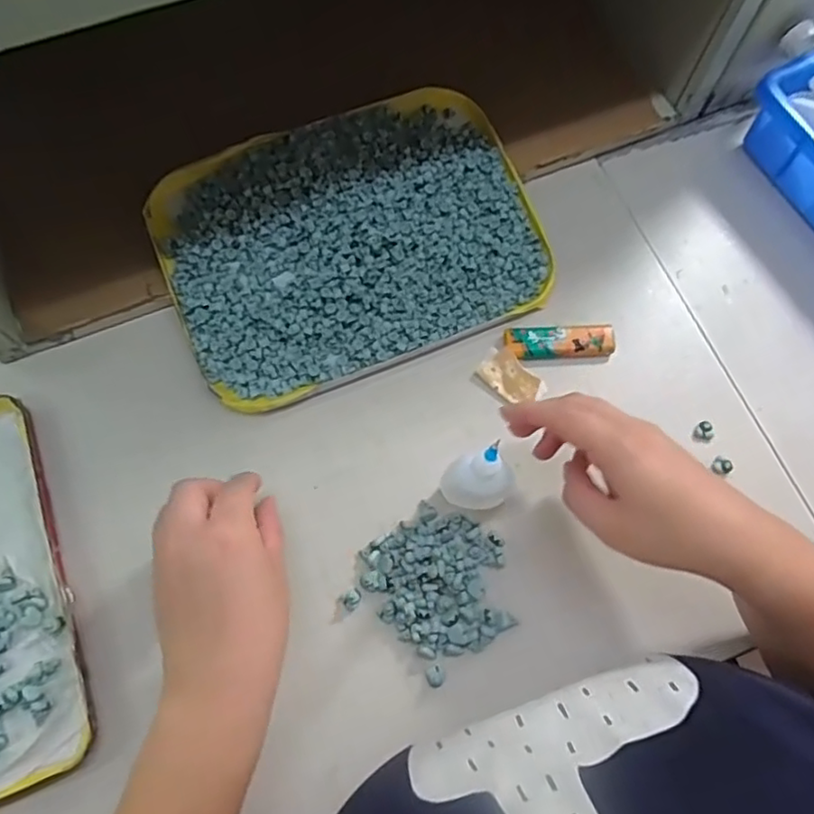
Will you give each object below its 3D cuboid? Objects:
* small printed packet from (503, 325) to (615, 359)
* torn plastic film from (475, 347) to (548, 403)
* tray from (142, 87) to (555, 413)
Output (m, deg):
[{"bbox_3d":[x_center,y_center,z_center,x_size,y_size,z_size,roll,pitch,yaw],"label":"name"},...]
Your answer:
[{"bbox_3d":[0.112,-0.048,0.454,0.079,0.007,0.022,-1,71,-2],"label":"small printed packet"},{"bbox_3d":[0.074,-0.021,0.443,0.030,0.006,0.048,-41,76,-14],"label":"torn plastic film"},{"bbox_3d":[-0.040,-0.128,0.466,0.276,0.033,0.208,-20,72,-8],"label":"tray"}]

